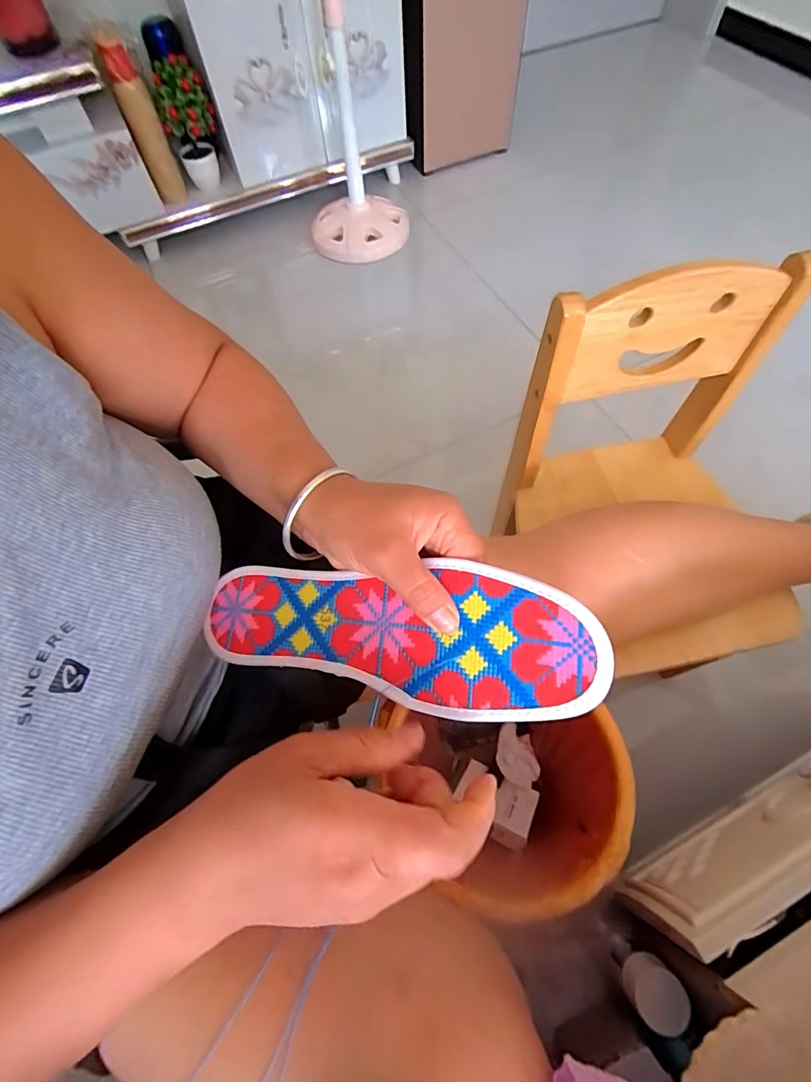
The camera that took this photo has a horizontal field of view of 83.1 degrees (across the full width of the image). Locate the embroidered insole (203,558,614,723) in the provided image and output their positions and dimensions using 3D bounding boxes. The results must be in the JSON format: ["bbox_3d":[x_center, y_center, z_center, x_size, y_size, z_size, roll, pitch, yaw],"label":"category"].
[{"bbox_3d":[-0.016,0.056,0.269,0.243,0.008,0.079,-3,81,22],"label":"embroidered insole"}]

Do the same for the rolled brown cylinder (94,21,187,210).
[{"bbox_3d":[-0.620,-0.979,1.093,0.073,0.303,0.077,-18,64,-5],"label":"rolled brown cylinder"}]

